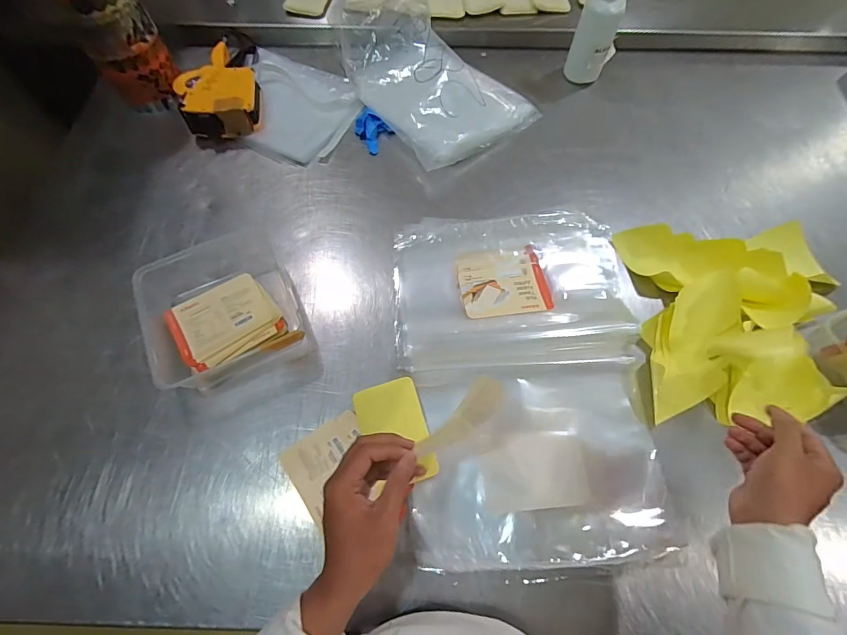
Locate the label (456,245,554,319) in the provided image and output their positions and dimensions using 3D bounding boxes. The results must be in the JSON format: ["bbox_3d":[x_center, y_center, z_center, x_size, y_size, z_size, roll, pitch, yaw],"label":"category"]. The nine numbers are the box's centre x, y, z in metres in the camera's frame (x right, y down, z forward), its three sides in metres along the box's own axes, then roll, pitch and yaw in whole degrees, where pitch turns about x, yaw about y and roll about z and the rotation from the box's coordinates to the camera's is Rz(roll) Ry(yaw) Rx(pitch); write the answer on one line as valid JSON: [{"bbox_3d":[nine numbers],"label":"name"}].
[{"bbox_3d":[0.121,-0.053,0.611,0.129,0.009,0.107,-7,68,-4],"label":"label"}]

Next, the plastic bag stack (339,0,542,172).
[{"bbox_3d":[0.007,-0.465,0.763,0.251,0.113,0.373,-34,69,-15],"label":"plastic bag stack"}]

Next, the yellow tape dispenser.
[{"bbox_3d":[-0.397,-0.451,0.776,0.143,0.061,0.250,-16,67,-7],"label":"yellow tape dispenser"}]

